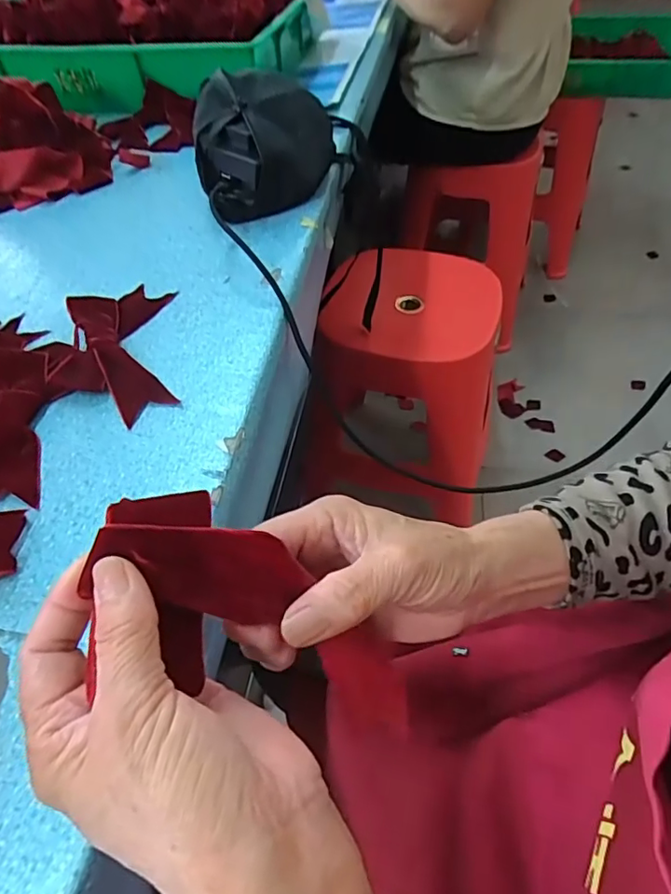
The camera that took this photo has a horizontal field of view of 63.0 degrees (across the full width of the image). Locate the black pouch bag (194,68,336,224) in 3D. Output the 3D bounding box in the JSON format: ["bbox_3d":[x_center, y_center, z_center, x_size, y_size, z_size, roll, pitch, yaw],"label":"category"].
[{"bbox_3d":[-0.069,-0.321,0.580,0.158,0.082,0.166,-9,51,-3],"label":"black pouch bag"}]

